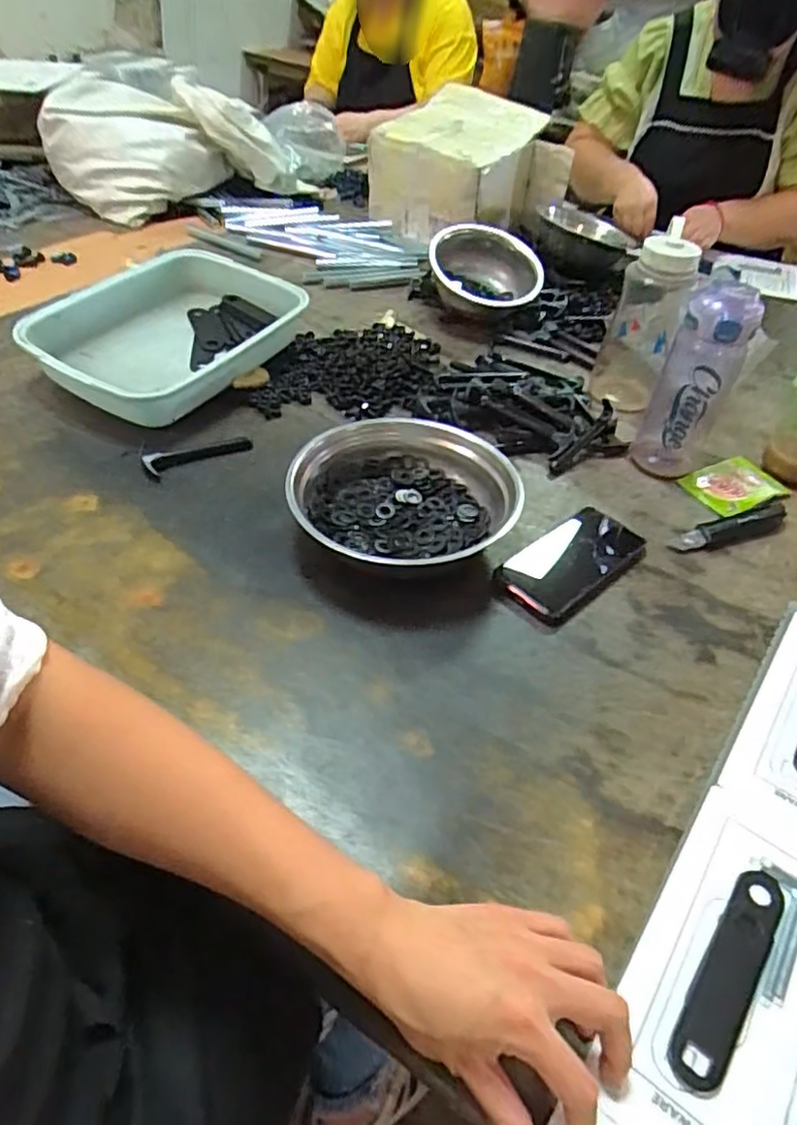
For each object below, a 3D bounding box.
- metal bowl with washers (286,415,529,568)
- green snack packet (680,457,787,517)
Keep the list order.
[{"bbox_3d":[0.005,-0.058,0.640,0.200,0.068,0.210,3,45,-3],"label":"metal bowl with washers"},{"bbox_3d":[0.398,-0.090,0.767,0.114,0.009,0.077,-22,51,-25],"label":"green snack packet"}]

